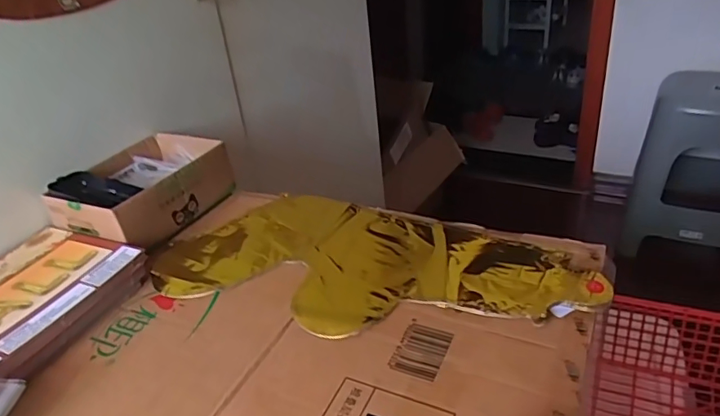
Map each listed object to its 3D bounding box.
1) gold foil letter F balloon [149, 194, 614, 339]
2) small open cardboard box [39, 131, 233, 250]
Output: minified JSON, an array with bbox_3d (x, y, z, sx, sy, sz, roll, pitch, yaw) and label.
[{"bbox_3d":[0.005,0.054,0.538,0.423,0.012,0.193,10,35,25],"label":"gold foil letter F balloon"},{"bbox_3d":[-0.264,-0.023,0.659,0.142,0.065,0.185,9,35,24],"label":"small open cardboard box"}]

